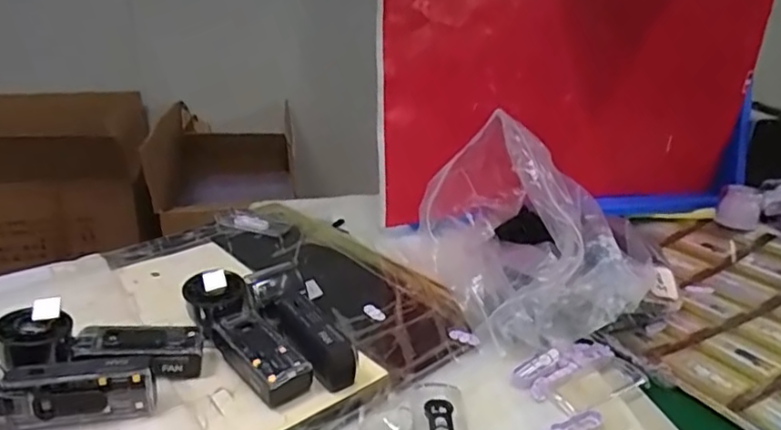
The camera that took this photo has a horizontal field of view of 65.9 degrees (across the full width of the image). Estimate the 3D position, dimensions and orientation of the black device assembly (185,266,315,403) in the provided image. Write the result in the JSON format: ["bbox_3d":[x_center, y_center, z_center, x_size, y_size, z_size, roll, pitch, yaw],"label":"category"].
[{"bbox_3d":[-0.133,0.108,0.547,0.054,0.056,0.152,-15,27,-33],"label":"black device assembly"}]

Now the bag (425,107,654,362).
[{"bbox_3d":[0.150,0.001,0.666,0.197,0.180,0.253,-7,24,-19],"label":"bag"}]

